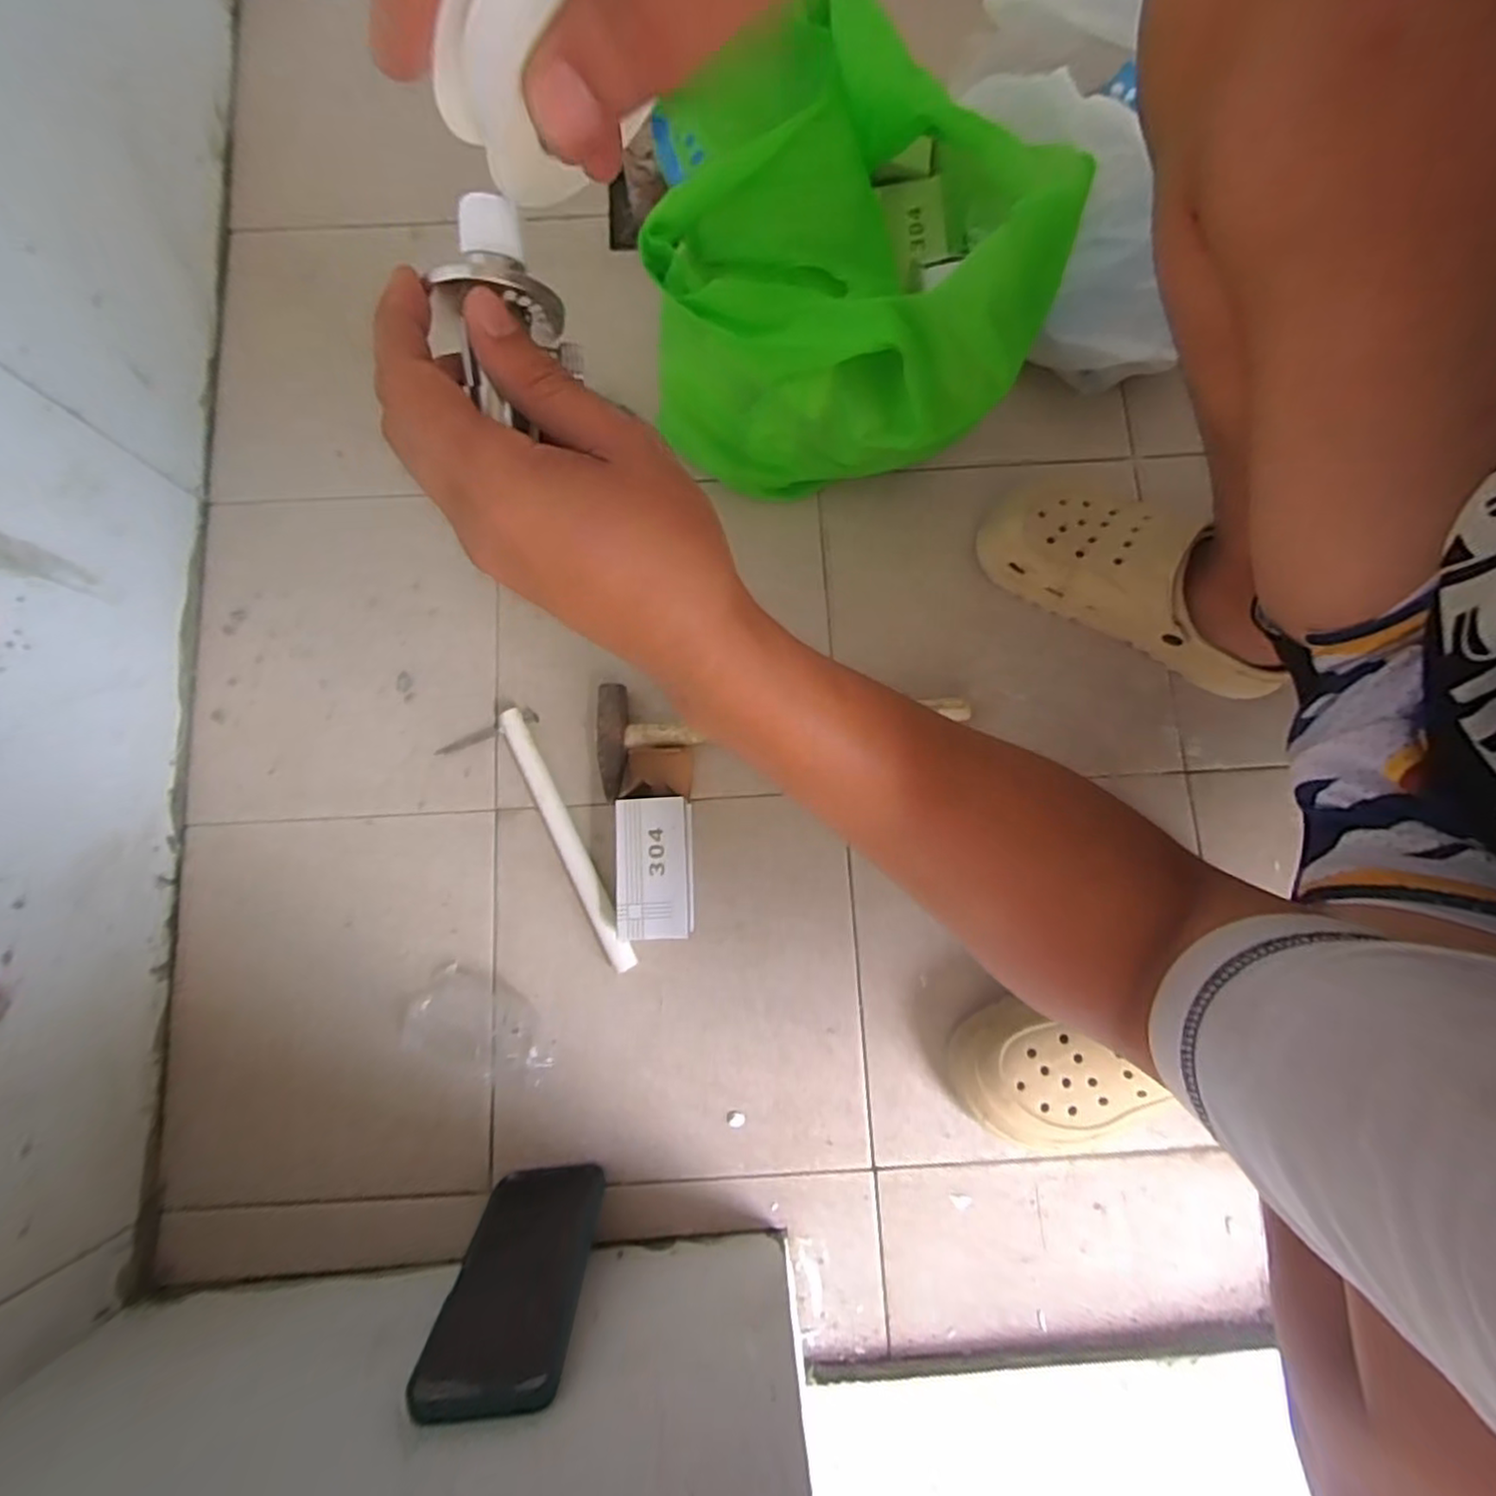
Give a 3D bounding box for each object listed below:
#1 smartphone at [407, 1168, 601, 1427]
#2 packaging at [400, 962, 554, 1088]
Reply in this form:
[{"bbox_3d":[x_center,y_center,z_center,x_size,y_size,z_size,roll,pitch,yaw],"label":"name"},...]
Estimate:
[{"bbox_3d":[-0.149,0.345,0.447,0.081,0.183,0.018,-2,94,-3],"label":"smartphone"},{"bbox_3d":[-0.211,0.221,0.537,0.125,0.032,0.072,21,79,4],"label":"packaging"}]

